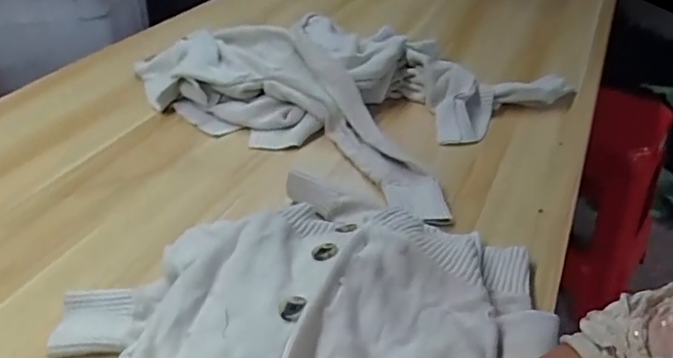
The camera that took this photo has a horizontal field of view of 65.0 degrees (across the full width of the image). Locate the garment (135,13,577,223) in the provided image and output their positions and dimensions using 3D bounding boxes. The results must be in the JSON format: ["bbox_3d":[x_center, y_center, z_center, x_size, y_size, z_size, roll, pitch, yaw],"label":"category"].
[{"bbox_3d":[-0.016,-0.197,0.972,0.702,0.105,0.437,23,42,30],"label":"garment"}]

